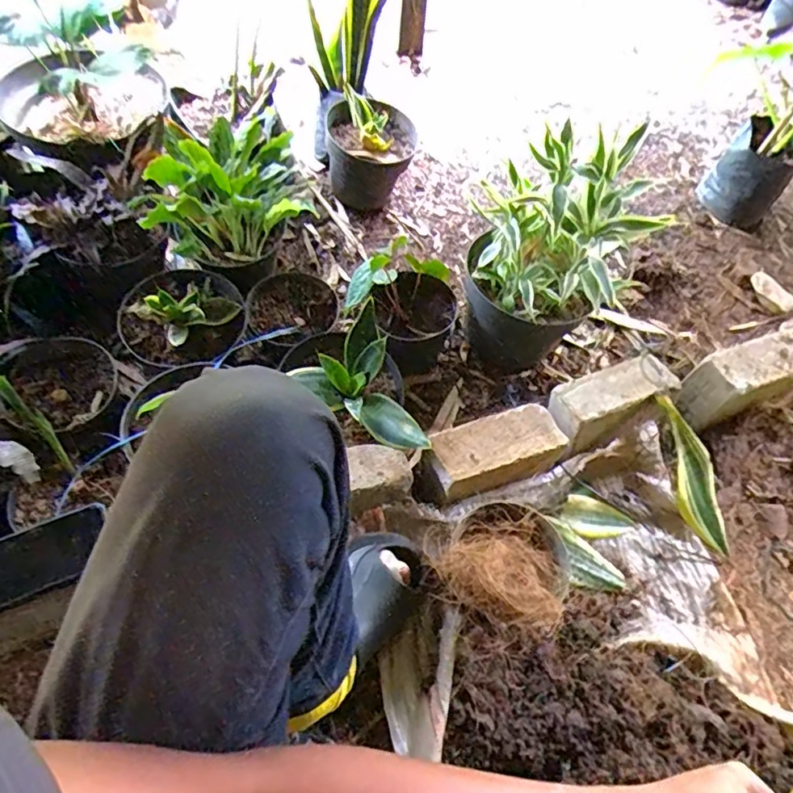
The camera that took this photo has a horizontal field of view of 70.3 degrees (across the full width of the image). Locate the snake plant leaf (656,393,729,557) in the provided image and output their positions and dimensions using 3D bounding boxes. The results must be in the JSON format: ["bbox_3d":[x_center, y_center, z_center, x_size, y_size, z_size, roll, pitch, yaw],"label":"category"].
[{"bbox_3d":[0.443,0.113,0.836,0.067,0.026,0.253,-24,99,-17],"label":"snake plant leaf"}]

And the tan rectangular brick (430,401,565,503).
[{"bbox_3d":[0.137,0.075,0.783,0.185,0.057,0.085,-18,61,-14],"label":"tan rectangular brick"}]

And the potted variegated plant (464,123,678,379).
[{"bbox_3d":[0.233,-0.197,0.874,0.201,0.355,0.190,1,59,-2],"label":"potted variegated plant"}]

